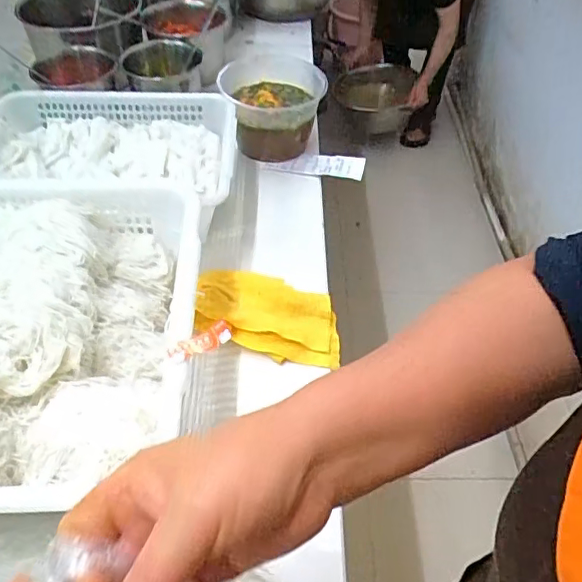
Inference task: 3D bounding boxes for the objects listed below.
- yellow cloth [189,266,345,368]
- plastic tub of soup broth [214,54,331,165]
[{"bbox_3d":[-0.028,0.021,0.670,0.170,0.040,0.125,2,48,1],"label":"yellow cloth"},{"bbox_3d":[-0.032,-0.303,0.908,0.158,0.106,0.164,-7,49,-7],"label":"plastic tub of soup broth"}]

